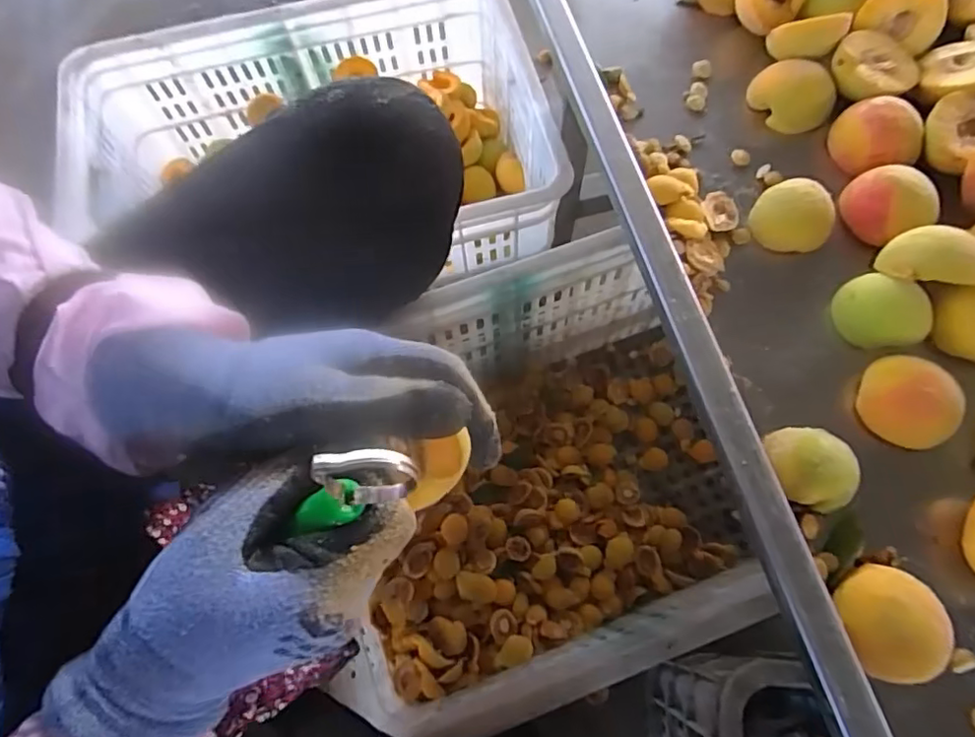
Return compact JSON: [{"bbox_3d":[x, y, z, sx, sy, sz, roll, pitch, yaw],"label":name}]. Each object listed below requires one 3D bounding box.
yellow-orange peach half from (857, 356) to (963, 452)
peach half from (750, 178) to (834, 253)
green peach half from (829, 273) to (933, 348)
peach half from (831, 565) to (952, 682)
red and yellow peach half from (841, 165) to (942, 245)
[{"bbox_3d":[0.257,0.021,0.359,0.053,0.032,0.044,36,74,14],"label":"yellow-orange peach half"},{"bbox_3d":[0.214,-0.107,0.413,0.050,0.029,0.044,36,74,14],"label":"peach half"},{"bbox_3d":[0.256,-0.036,0.384,0.054,0.029,0.039,29,72,12],"label":"green peach half"},{"bbox_3d":[0.216,0.135,0.314,0.052,0.029,0.054,-1,69,2],"label":"peach half"},{"bbox_3d":[0.273,-0.112,0.404,0.047,0.039,0.054,-35,72,-11],"label":"red and yellow peach half"}]

